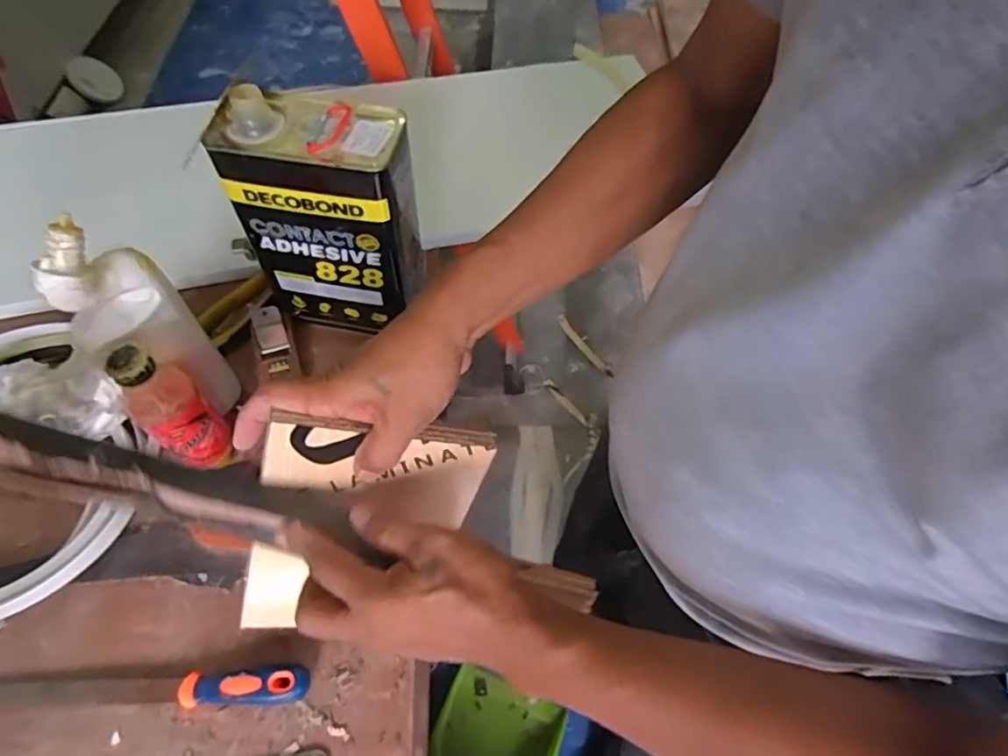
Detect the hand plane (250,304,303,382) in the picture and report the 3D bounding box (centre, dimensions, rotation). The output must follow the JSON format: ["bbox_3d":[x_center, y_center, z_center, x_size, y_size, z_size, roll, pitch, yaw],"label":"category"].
[{"bbox_3d":[-0.258,-0.040,0.644,0.037,0.037,0.083,-21,61,-15],"label":"hand plane"}]

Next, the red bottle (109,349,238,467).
[{"bbox_3d":[-0.298,0.032,0.522,0.047,0.169,0.053,41,65,21],"label":"red bottle"}]

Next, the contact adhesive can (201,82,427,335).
[{"bbox_3d":[-0.174,-0.162,0.596,0.172,0.240,0.097,4,58,0],"label":"contact adhesive can"}]

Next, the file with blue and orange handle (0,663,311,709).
[{"bbox_3d":[-0.309,0.261,0.478,0.286,0.023,0.028,-1,58,-3],"label":"file with blue and orange handle"}]

